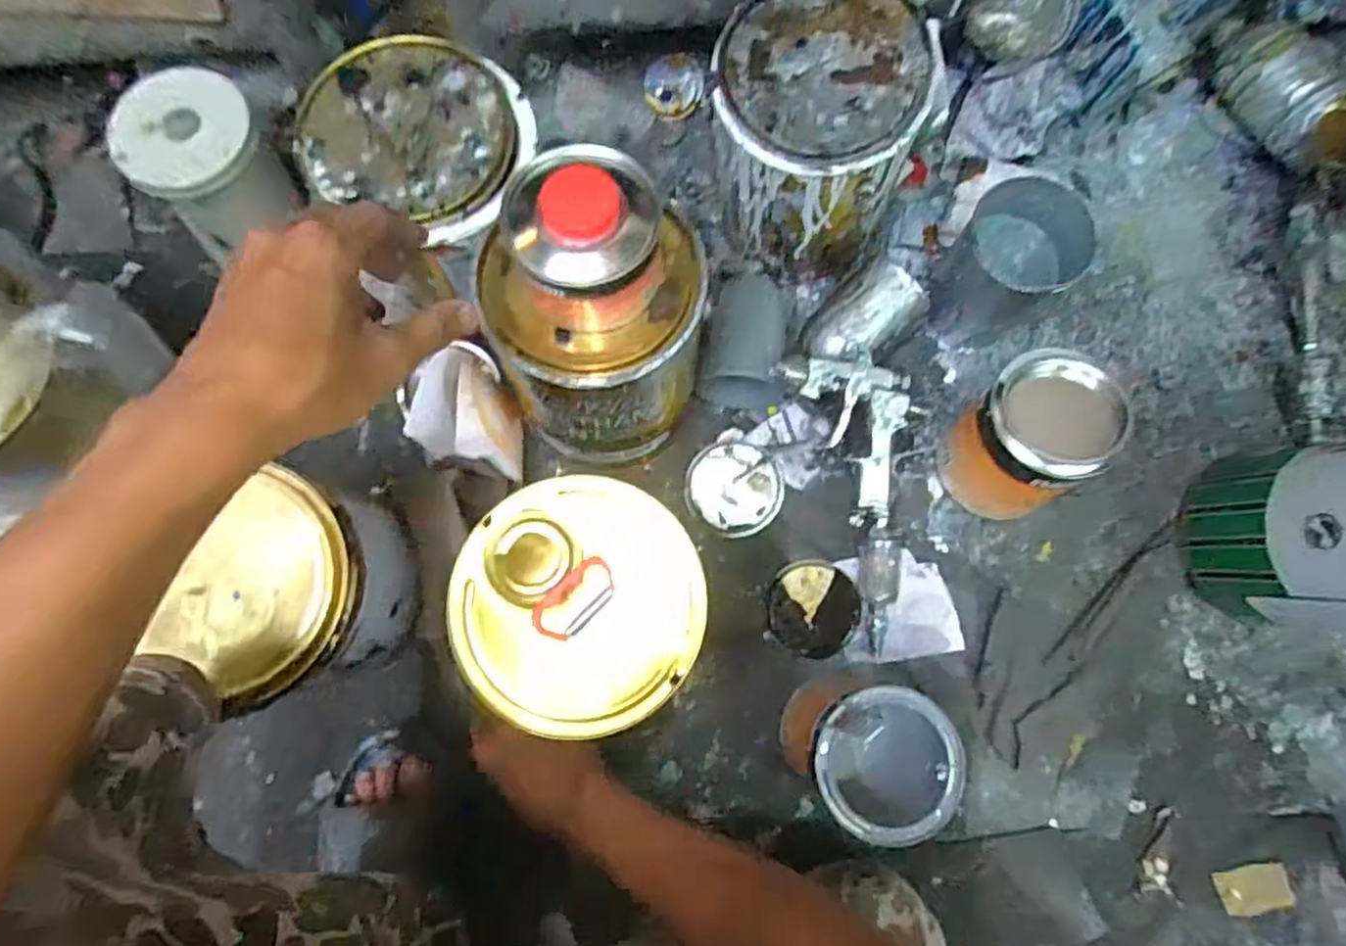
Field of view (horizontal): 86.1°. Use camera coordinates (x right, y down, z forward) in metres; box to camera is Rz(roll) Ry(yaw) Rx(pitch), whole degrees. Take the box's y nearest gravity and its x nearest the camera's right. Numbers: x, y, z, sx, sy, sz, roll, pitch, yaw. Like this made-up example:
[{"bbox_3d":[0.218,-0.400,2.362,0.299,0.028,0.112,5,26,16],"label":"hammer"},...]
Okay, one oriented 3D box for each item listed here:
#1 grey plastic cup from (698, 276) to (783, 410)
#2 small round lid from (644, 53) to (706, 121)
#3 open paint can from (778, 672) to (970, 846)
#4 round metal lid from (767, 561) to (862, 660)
[{"bbox_3d":[0.067,-0.128,0.681,0.073,0.062,0.136,0,66,6],"label":"grey plastic cup"},{"bbox_3d":[0.001,-0.406,0.756,0.062,0.004,0.061,3,105,10],"label":"small round lid"},{"bbox_3d":[0.157,0.223,0.583,0.106,0.129,0.108,0,79,0],"label":"open paint can"},{"bbox_3d":[0.130,0.125,0.661,0.082,0.016,0.085,0,79,0],"label":"round metal lid"}]

